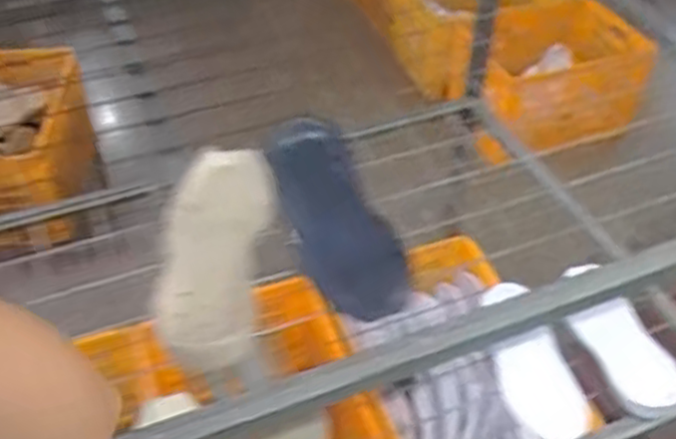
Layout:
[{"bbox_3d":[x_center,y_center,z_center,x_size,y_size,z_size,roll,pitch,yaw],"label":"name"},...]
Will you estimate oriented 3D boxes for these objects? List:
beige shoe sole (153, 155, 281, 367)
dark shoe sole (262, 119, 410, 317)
[{"bbox_3d":[-0.131,0.031,0.750,0.115,0.041,0.272,0,45,1],"label":"beige shoe sole"},{"bbox_3d":[-0.009,-0.012,0.799,0.102,0.031,0.301,-15,47,-14],"label":"dark shoe sole"}]

